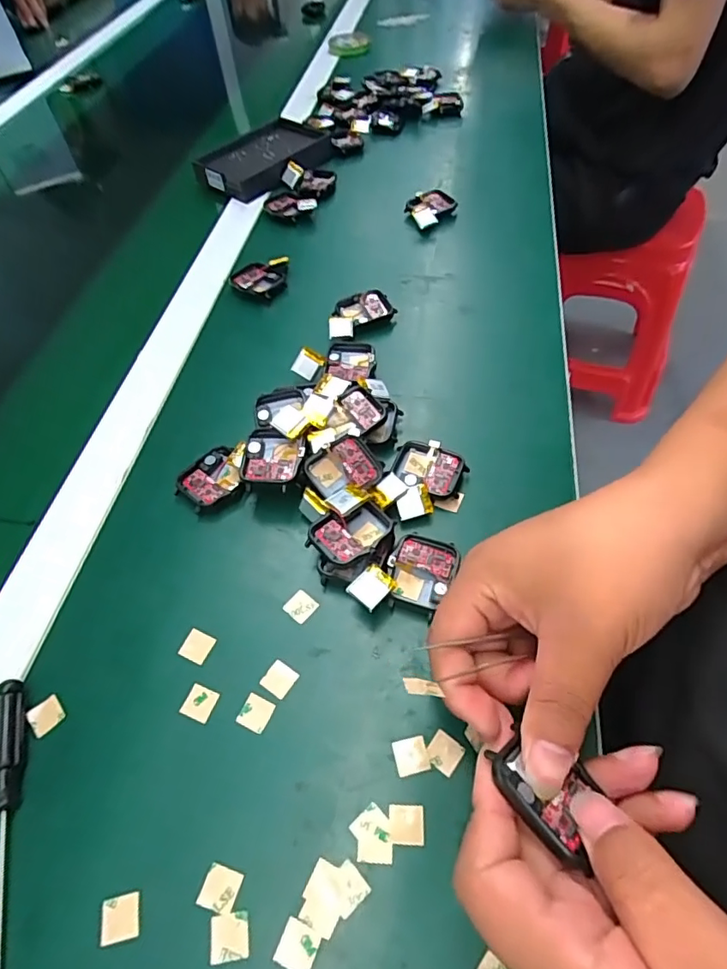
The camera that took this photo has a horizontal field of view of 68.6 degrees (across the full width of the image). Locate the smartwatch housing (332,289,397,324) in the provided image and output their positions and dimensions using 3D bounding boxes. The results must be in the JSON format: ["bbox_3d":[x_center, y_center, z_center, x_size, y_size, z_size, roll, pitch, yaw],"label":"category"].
[{"bbox_3d":[0.001,-0.145,0.445,0.048,0.013,0.035,-23,56,-12],"label":"smartwatch housing"}]

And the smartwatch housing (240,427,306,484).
[{"bbox_3d":[-0.056,-0.018,0.337,0.037,0.006,0.042,3,55,6],"label":"smartwatch housing"}]

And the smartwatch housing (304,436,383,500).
[{"bbox_3d":[-0.012,-0.009,0.337,0.043,0.015,0.037,-33,84,-4],"label":"smartwatch housing"}]

